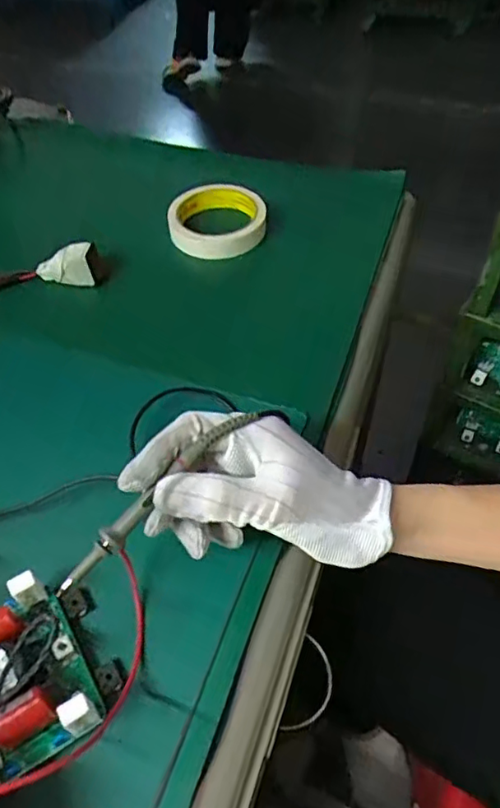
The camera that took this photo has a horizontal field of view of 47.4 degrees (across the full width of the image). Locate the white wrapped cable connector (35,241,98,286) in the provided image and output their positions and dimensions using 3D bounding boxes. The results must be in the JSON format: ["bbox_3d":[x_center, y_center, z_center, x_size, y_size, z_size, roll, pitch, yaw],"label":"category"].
[{"bbox_3d":[-0.168,-0.127,0.513,0.056,0.033,0.021,2,51,3],"label":"white wrapped cable connector"}]

